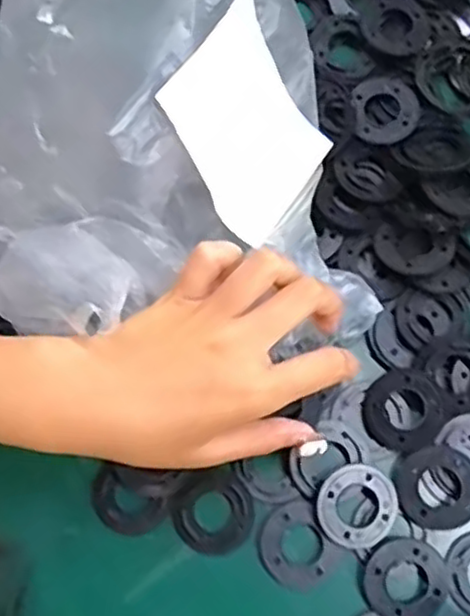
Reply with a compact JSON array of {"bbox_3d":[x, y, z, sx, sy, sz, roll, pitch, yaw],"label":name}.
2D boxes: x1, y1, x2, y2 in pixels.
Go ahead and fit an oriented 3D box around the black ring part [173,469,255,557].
[{"bbox_3d":[-0.012,0.112,0.388,0.043,0.004,0.043,0,77,0],"label":"black ring part"}]

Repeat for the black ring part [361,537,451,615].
[{"bbox_3d":[0.091,0.146,0.377,0.045,0.007,0.043,0,77,0],"label":"black ring part"}]

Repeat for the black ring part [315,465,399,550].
[{"bbox_3d":[0.066,0.107,0.383,0.043,0.011,0.042,0,77,0],"label":"black ring part"}]

